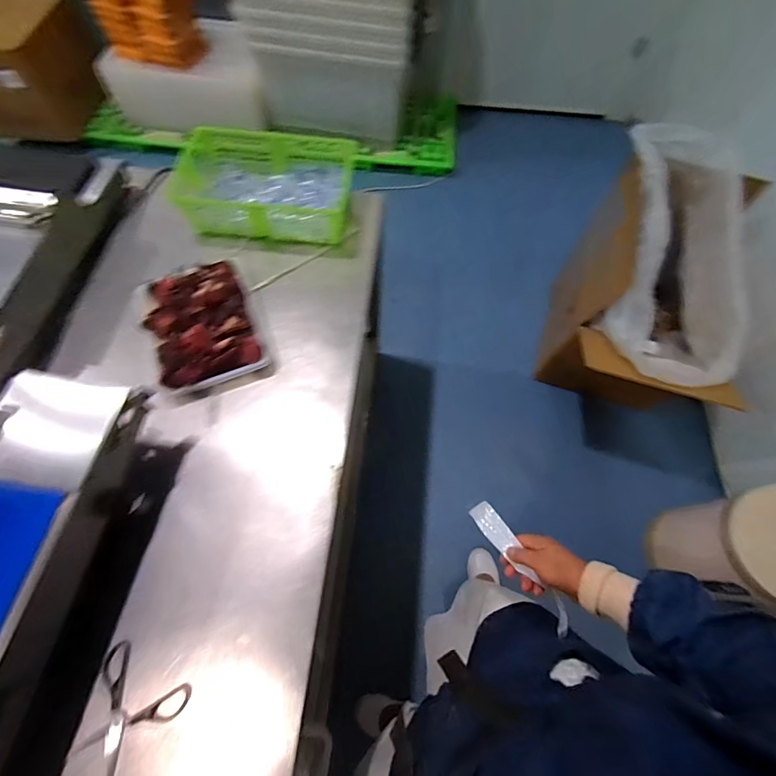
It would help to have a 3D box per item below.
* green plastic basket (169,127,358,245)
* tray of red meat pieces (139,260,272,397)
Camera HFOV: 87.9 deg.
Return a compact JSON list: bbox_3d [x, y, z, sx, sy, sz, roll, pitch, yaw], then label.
[{"bbox_3d":[-0.247,-0.416,0.833,0.334,0.089,0.222,1,65,-2],"label":"green plastic basket"},{"bbox_3d":[-0.341,-0.125,0.740,0.194,0.052,0.249,-24,68,-13],"label":"tray of red meat pieces"}]

